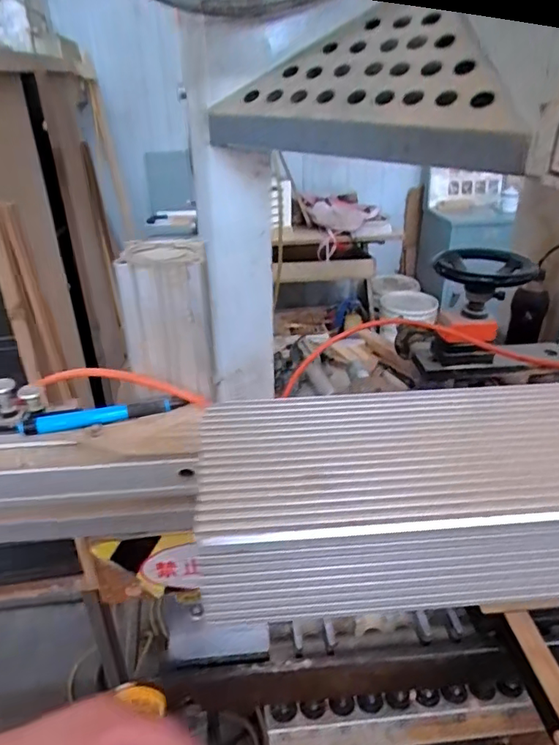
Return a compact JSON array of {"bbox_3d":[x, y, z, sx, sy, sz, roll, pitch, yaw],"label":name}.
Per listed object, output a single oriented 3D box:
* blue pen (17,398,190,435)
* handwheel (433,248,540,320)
[{"bbox_3d":[-0.137,0.034,0.406,0.123,0.013,0.011,-8,30,-12],"label":"blue pen"},{"bbox_3d":[0.260,-0.106,0.666,0.110,0.072,0.095,20,35,32],"label":"handwheel"}]

